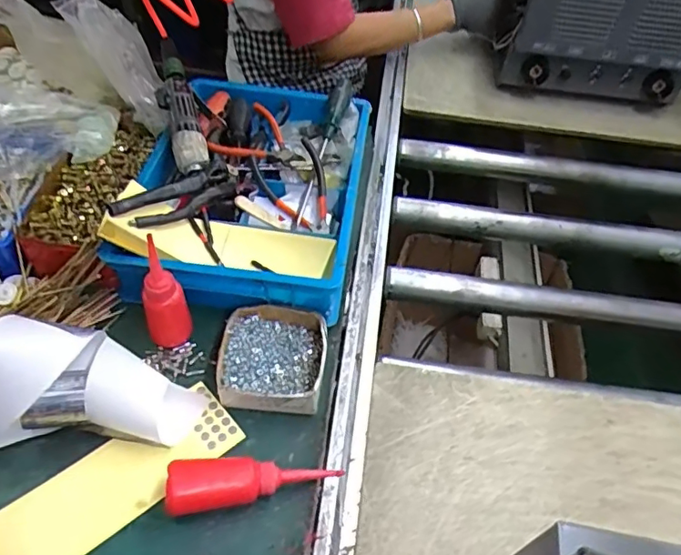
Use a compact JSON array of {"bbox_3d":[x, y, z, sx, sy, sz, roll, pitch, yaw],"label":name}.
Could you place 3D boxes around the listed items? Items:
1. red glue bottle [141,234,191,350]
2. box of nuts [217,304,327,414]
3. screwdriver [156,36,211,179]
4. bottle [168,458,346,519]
[{"bbox_3d":[-0.195,0.023,0.606,0.045,0.125,0.045,23,52,13],"label":"red glue bottle"},{"bbox_3d":[-0.076,0.095,0.626,0.117,0.056,0.120,4,50,-2],"label":"box of nuts"},{"bbox_3d":[-0.223,-0.246,0.753,0.044,0.035,0.257,-14,53,-14],"label":"screwdriver"},{"bbox_3d":[-0.083,0.196,0.540,0.163,0.038,0.043,-6,51,-10],"label":"bottle"}]

